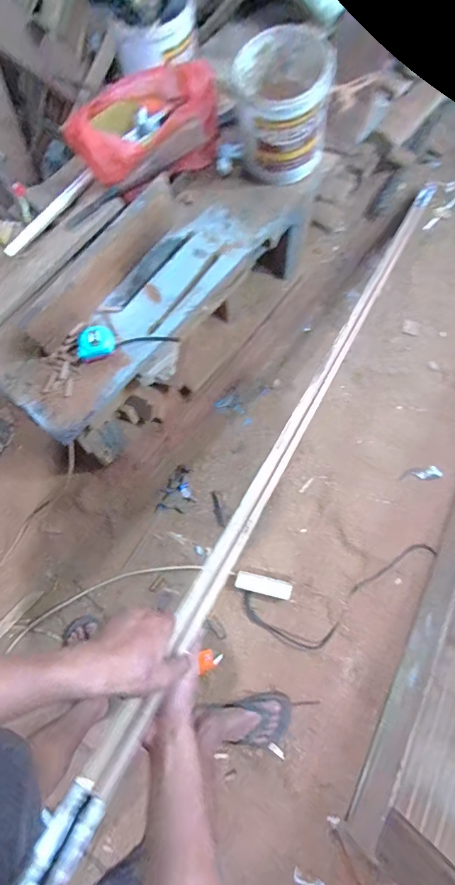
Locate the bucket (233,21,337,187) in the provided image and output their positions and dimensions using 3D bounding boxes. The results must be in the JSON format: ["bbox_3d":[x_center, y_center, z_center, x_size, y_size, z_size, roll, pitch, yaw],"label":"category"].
[{"bbox_3d":[0.111,-0.692,0.870,0.173,0.187,0.173,0,75,-2],"label":"bucket"}]

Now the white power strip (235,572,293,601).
[{"bbox_3d":[0.101,0.407,1.190,0.155,0.027,0.045,14,75,2],"label":"white power strip"}]

